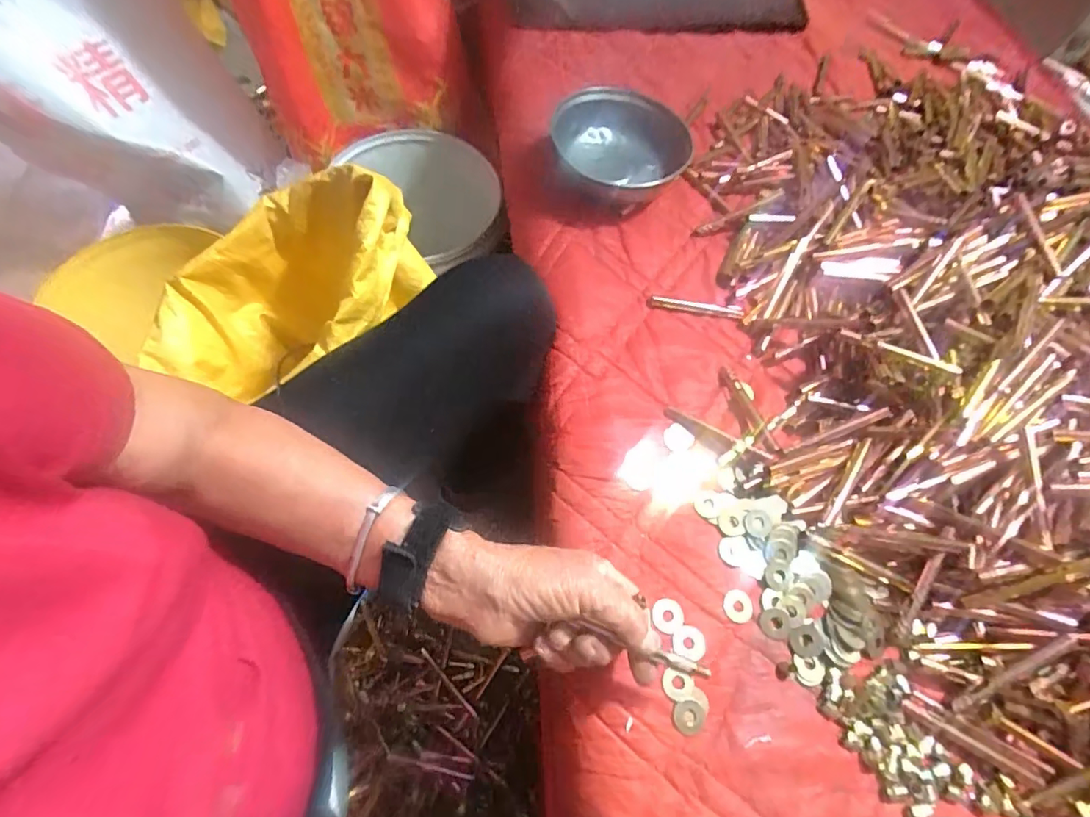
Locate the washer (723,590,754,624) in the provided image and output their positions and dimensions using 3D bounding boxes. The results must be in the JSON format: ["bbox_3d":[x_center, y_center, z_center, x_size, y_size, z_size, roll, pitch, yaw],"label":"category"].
[{"bbox_3d":[0.142,0.145,0.383,0.022,0.004,0.022,-16,66,-12],"label":"washer"}]

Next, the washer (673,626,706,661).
[{"bbox_3d":[0.101,0.164,0.366,0.022,0.006,0.021,2,64,-4],"label":"washer"}]

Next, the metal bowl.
[{"bbox_3d":[0.079,-0.262,0.538,0.134,0.053,0.152,-7,66,-7],"label":"metal bowl"}]

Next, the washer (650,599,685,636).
[{"bbox_3d":[0.088,0.149,0.374,0.023,0.004,0.023,-1,65,1],"label":"washer"}]

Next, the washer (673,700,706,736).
[{"bbox_3d":[0.096,0.204,0.344,0.020,0.004,0.020,2,64,-4],"label":"washer"}]

